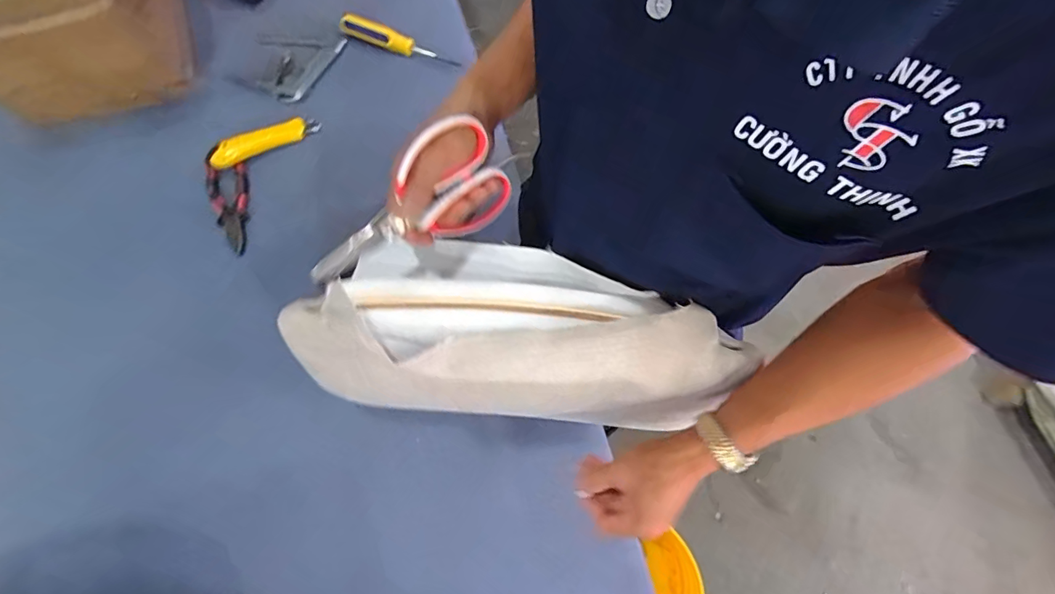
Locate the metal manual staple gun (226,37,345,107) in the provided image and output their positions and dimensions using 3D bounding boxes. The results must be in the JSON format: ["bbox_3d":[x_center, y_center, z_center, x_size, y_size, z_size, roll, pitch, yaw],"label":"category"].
[{"bbox_3d":[-0.368,-0.362,0.687,0.122,0.031,0.133,26,75,6],"label":"metal manual staple gun"}]

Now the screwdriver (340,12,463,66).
[{"bbox_3d":[-0.198,-0.397,0.698,0.179,0.030,0.033,14,74,-14],"label":"screwdriver"}]

